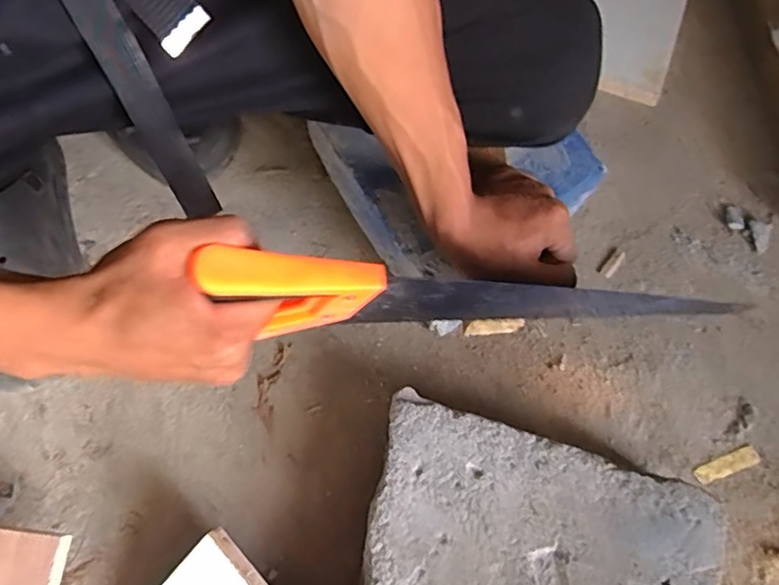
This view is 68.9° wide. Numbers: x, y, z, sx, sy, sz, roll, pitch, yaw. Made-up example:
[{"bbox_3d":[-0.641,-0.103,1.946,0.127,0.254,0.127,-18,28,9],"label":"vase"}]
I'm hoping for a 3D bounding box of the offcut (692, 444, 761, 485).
[{"bbox_3d":[0.287,0.147,0.483,0.057,0.004,0.016,-21,70,-8],"label":"offcut"}]

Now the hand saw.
[{"bbox_3d":[0.065,0.011,0.377,0.376,0.109,0.020,3,66,-27],"label":"hand saw"}]

